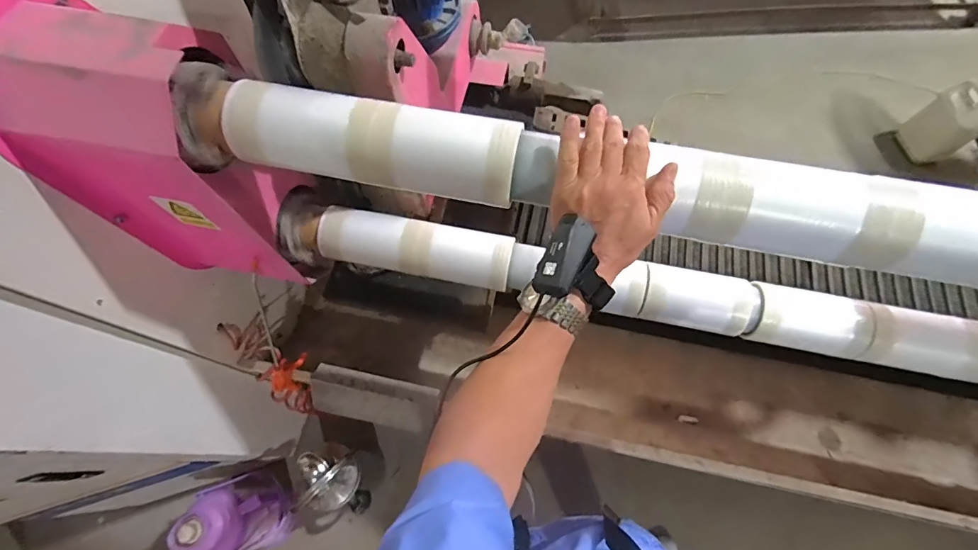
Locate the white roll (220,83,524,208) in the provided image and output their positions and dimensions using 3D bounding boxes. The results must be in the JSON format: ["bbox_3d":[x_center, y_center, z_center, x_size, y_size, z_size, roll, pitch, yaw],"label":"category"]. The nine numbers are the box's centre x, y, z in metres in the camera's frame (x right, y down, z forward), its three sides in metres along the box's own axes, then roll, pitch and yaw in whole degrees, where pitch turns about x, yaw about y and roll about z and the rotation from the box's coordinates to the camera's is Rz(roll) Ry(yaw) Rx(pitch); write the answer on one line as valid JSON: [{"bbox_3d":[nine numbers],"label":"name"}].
[{"bbox_3d":[-0.124,-0.145,0.467,0.317,0.069,0.080,10,68,5],"label":"white roll"}]

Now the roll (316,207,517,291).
[{"bbox_3d":[-0.121,-0.049,0.721,0.321,0.064,0.086,8,67,5],"label":"roll"}]

